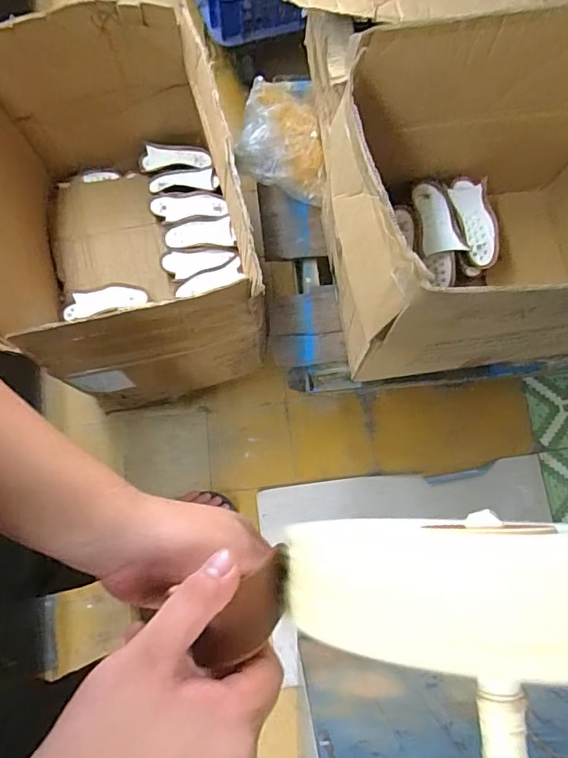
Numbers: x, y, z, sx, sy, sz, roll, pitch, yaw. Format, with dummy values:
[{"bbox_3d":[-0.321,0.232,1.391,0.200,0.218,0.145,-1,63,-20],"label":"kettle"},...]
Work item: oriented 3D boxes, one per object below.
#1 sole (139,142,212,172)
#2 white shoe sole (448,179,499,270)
[{"bbox_3d":[-0.273,-0.557,1.285,0.174,0.025,0.068,-2,76,-2],"label":"sole"},{"bbox_3d":[0.356,-0.295,0.956,0.076,0.039,0.180,-11,77,-4],"label":"white shoe sole"}]

